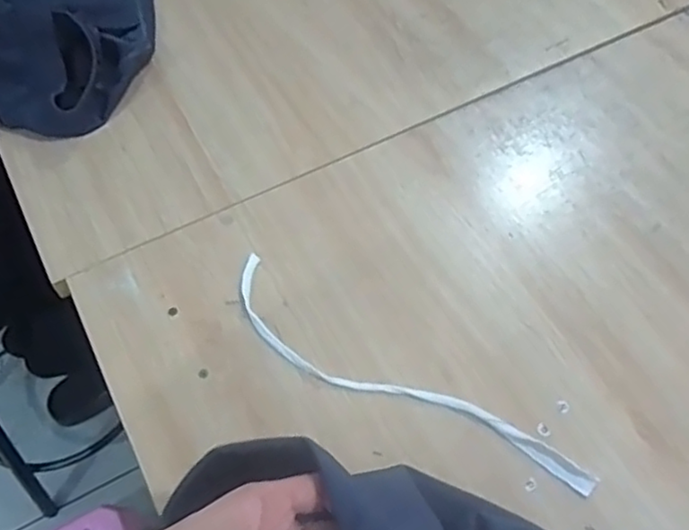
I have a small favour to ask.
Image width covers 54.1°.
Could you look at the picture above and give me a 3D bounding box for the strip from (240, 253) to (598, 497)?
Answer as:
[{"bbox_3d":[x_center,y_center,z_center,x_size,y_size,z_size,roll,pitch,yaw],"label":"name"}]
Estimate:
[{"bbox_3d":[0.037,0.097,0.544,0.331,0.007,0.059,32,71,18],"label":"strip"}]

